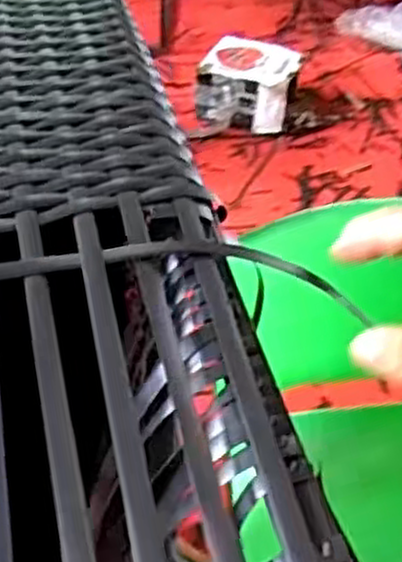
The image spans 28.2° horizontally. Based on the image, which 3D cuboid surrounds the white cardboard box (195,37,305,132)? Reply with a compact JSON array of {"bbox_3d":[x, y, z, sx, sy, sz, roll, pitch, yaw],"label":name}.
[{"bbox_3d":[0.110,-0.440,1.799,0.209,0.127,0.196,15,42,14],"label":"white cardboard box"}]

